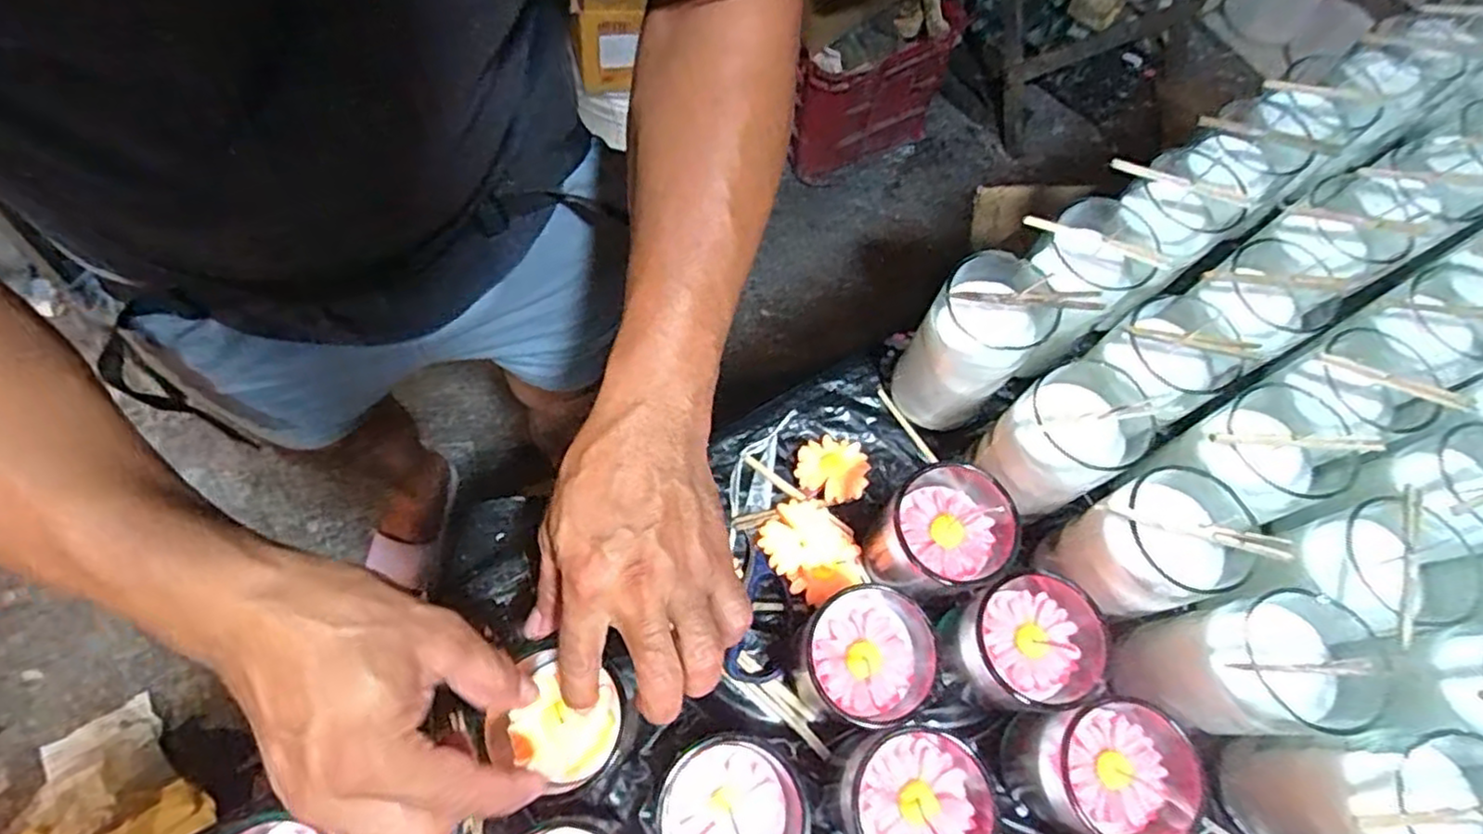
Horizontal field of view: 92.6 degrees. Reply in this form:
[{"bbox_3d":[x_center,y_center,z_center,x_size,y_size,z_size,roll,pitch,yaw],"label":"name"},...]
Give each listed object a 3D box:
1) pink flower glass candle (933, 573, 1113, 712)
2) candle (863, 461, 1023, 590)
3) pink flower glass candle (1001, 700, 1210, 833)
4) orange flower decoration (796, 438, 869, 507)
[{"bbox_3d":[0.158,0.135,0.418,0.075,0.087,0.069,1,67,-2],"label":"pink flower glass candle"},{"bbox_3d":[0.120,0.074,0.436,0.069,0.081,0.070,1,67,-2],"label":"candle"},{"bbox_3d":[0.196,0.195,0.390,0.069,0.088,0.066,1,67,-2],"label":"pink flower glass candle"},{"bbox_3d":[0.063,0.037,0.494,0.048,0.011,0.048,1,67,-2],"label":"orange flower decoration"}]

